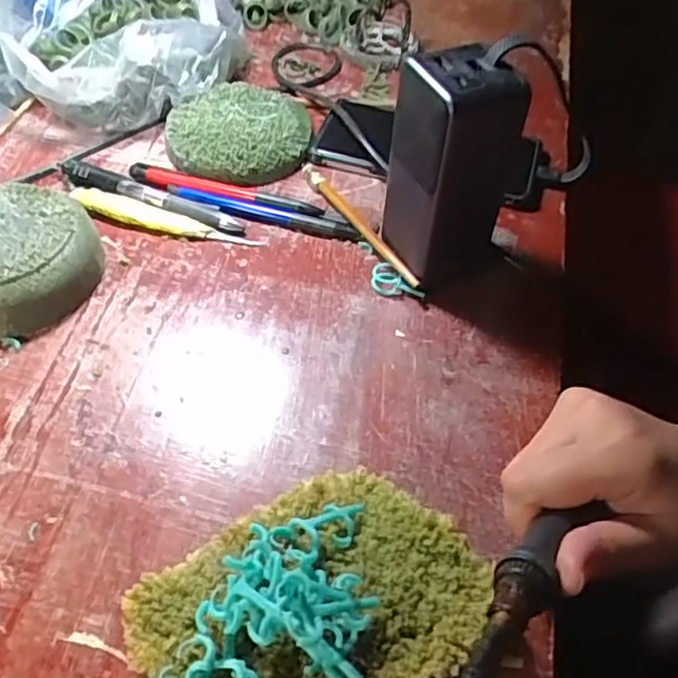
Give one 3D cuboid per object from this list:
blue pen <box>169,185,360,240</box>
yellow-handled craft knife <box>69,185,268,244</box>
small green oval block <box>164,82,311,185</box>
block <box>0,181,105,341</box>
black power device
[{"bbox_3d":[-0.052,-0.087,0.449,0.133,0.008,0.013,13,52,7],"label":"blue pen"},{"bbox_3d":[-0.118,-0.080,0.440,0.134,0.009,0.018,16,53,9],"label":"yellow-handled craft knife"},{"bbox_3d":[-0.074,-0.154,0.492,0.103,0.021,0.097,-5,53,-8],"label":"small green oval block"},{"bbox_3d":[-0.195,-0.050,0.393,0.099,0.035,0.106,11,52,4],"label":"block"},{"bbox_3d":[0.064,-0.093,0.379,0.055,0.137,0.054,-20,56,-19],"label":"black power device"}]

